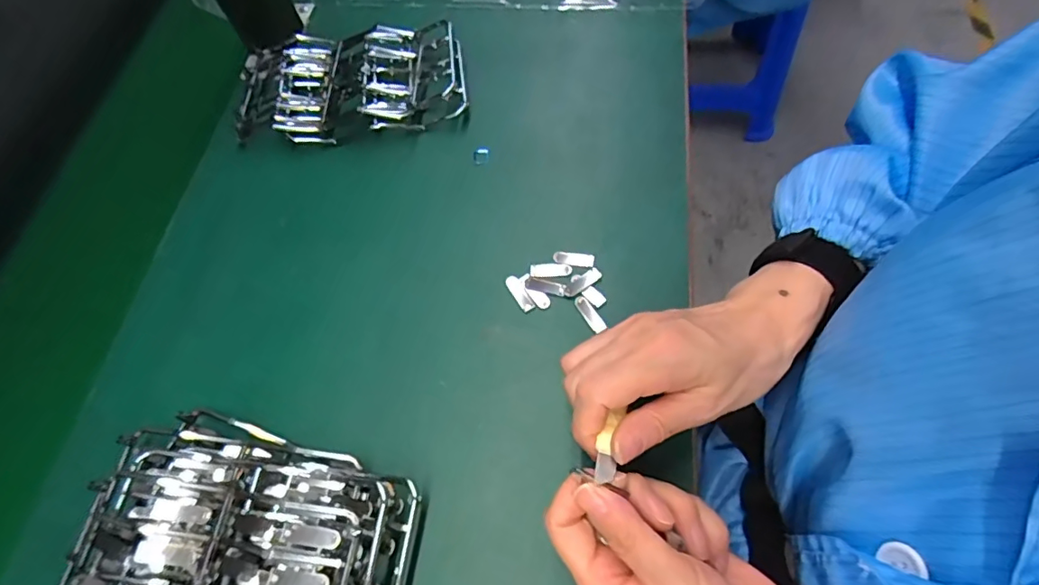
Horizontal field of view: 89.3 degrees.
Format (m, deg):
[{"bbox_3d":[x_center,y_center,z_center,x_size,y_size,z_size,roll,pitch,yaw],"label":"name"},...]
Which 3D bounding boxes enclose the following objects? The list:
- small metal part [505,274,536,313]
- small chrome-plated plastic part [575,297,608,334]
[{"bbox_3d":[0.000,0.000,0.350,0.009,0.004,0.028,-29,66,-10],"label":"small metal part"},{"bbox_3d":[0.045,0.013,0.340,0.010,0.004,0.025,-31,67,-11],"label":"small chrome-plated plastic part"}]

